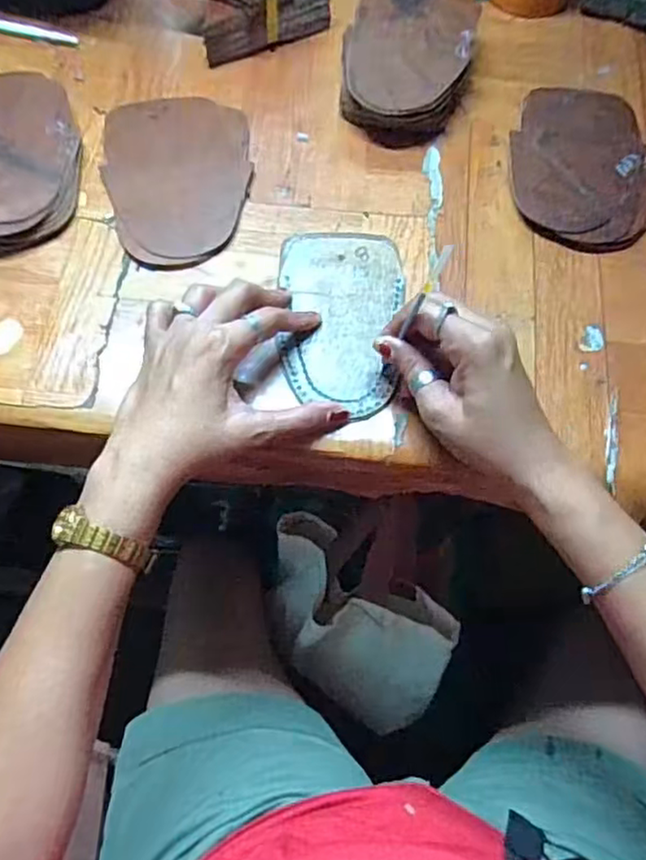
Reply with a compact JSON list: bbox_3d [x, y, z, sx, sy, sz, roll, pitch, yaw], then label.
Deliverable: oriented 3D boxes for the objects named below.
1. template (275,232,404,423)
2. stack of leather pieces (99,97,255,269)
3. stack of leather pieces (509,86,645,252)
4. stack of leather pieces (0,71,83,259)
[{"bbox_3d":[0.014,-0.078,0.441,0.084,0.004,0.145,0,65,-2],"label":"template"},{"bbox_3d":[-0.110,-0.195,0.487,0.109,0.005,0.169,-6,66,-5],"label":"stack of leather pieces"},{"bbox_3d":[0.205,-0.214,0.506,0.108,0.008,0.172,4,65,0],"label":"stack of leather pieces"},{"bbox_3d":[-0.236,-0.200,0.474,0.103,0.022,0.163,-8,66,-6],"label":"stack of leather pieces"}]

